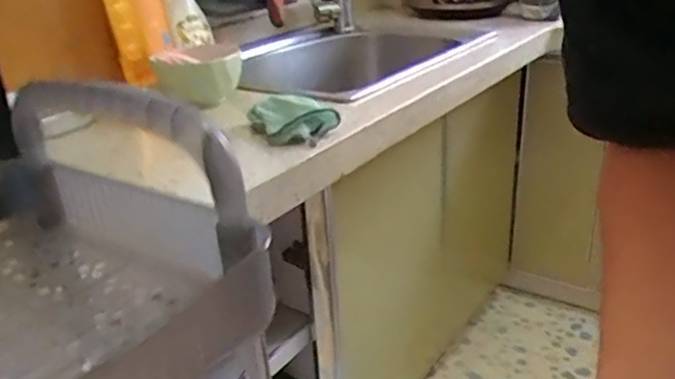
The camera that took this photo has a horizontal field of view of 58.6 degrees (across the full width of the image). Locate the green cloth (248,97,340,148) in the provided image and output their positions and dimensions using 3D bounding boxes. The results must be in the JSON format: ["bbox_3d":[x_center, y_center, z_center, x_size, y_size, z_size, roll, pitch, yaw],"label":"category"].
[{"bbox_3d":[-0.055,-0.090,0.756,0.099,0.035,0.102,-13,26,-18],"label":"green cloth"}]

